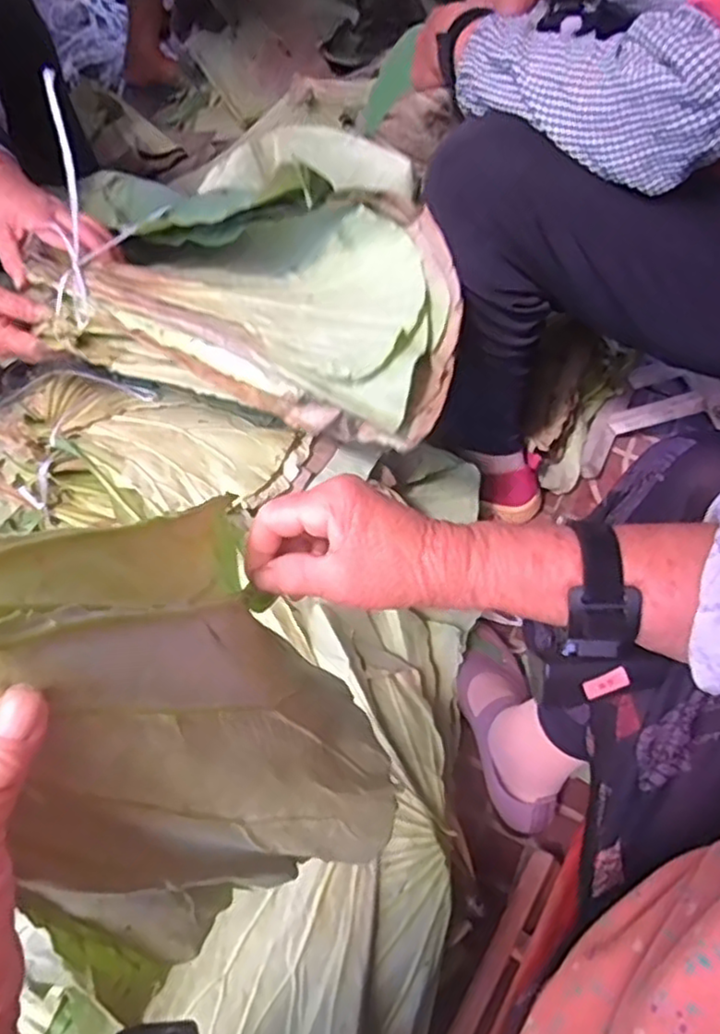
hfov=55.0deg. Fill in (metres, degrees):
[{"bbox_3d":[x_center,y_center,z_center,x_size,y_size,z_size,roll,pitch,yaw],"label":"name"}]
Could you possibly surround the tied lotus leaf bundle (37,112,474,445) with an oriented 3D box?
[{"bbox_3d":[-0.090,-0.235,0.622,0.375,0.121,0.241,16,55,6],"label":"tied lotus leaf bundle"}]

